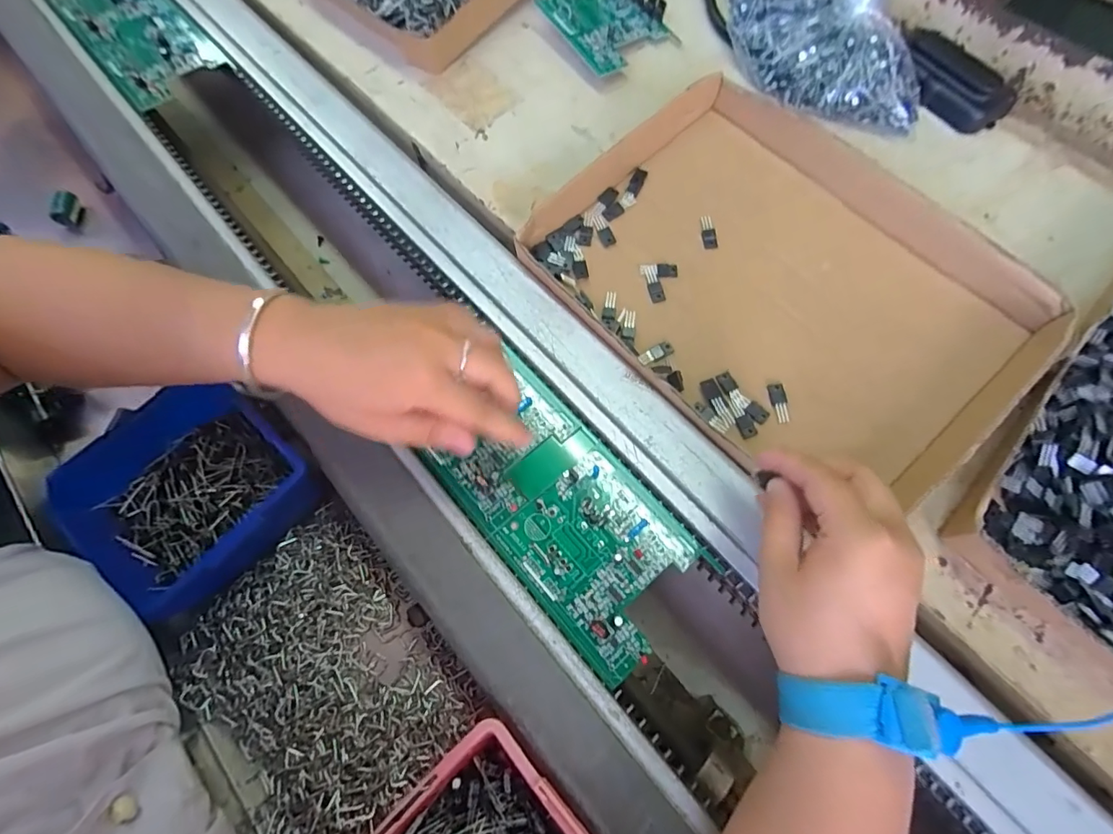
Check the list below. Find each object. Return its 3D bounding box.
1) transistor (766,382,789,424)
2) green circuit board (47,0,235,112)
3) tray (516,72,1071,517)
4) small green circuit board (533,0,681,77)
[{"bbox_3d":[0.154,-0.009,0.342,0.010,0.005,0.029,-3,69,2],"label":"transistor"},{"bbox_3d":[-0.418,-0.385,0.488,0.093,0.011,0.210,-41,73,-12],"label":"green circuit board"},{"bbox_3d":[0.156,-0.091,0.349,0.233,0.031,0.313,-41,73,-12],"label":"tray"},{"bbox_3d":[0.049,-0.369,0.451,0.090,0.032,0.102,-30,71,-9],"label":"small green circuit board"}]

